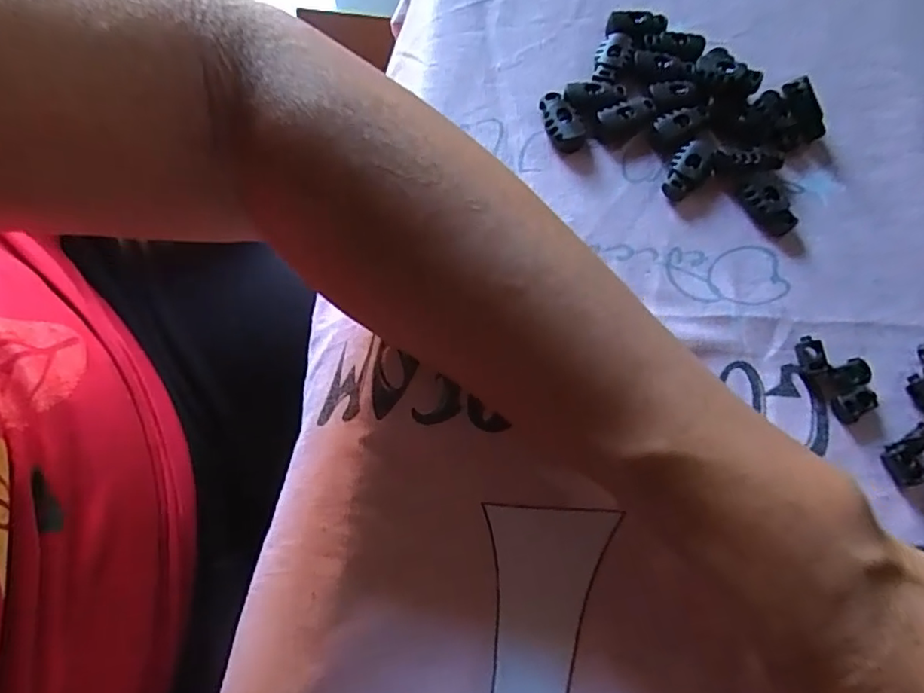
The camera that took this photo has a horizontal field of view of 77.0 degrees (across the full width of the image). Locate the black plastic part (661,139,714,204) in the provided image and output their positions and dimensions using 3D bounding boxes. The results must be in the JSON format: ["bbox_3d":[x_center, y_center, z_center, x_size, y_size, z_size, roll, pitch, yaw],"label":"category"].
[{"bbox_3d":[0.100,-0.078,0.256,0.016,0.007,0.032,33,71,11],"label":"black plastic part"}]

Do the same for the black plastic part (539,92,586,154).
[{"bbox_3d":[0.044,-0.102,0.262,0.013,0.009,0.028,-19,70,-9],"label":"black plastic part"}]

